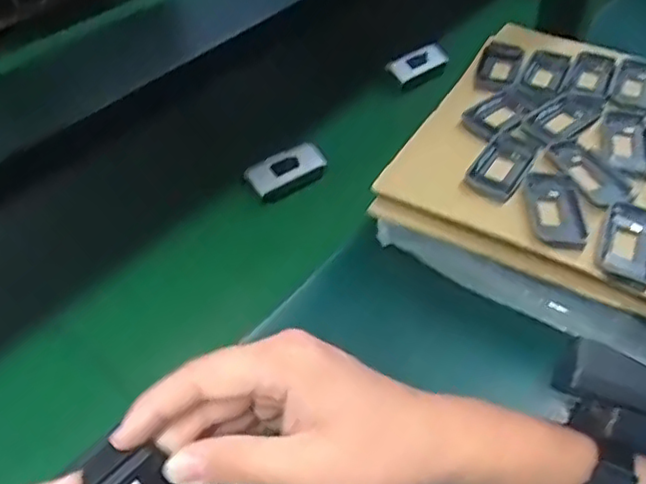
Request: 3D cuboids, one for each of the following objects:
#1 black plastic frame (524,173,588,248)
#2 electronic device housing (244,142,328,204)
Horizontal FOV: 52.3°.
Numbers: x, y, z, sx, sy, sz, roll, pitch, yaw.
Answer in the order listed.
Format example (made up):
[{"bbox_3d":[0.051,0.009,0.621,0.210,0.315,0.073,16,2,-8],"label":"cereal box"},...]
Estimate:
[{"bbox_3d":[0.167,-0.024,0.474,0.036,0.007,0.074,2,44,2],"label":"black plastic frame"},{"bbox_3d":[-0.034,-0.064,0.613,0.073,0.025,0.038,-26,49,-25],"label":"electronic device housing"}]

